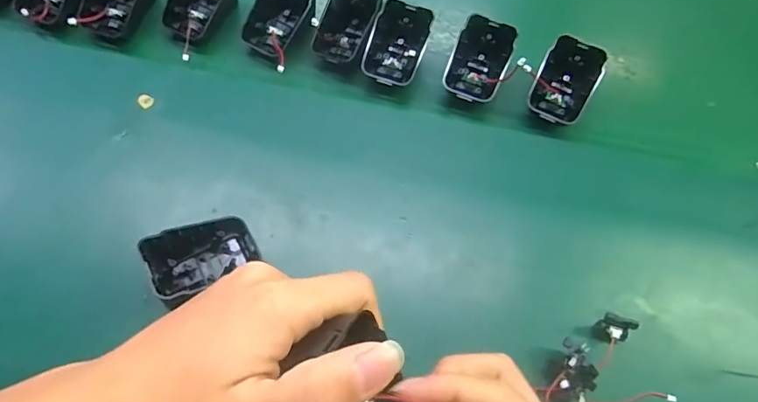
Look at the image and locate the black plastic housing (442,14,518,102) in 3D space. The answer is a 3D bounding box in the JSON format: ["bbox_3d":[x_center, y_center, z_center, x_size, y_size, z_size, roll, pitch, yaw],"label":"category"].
[{"bbox_3d":[0.082,-0.113,0.419,0.045,0.022,0.066,21,97,9],"label":"black plastic housing"}]

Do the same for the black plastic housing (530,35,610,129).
[{"bbox_3d":[0.150,-0.095,0.415,0.044,0.025,0.066,24,103,11],"label":"black plastic housing"}]

